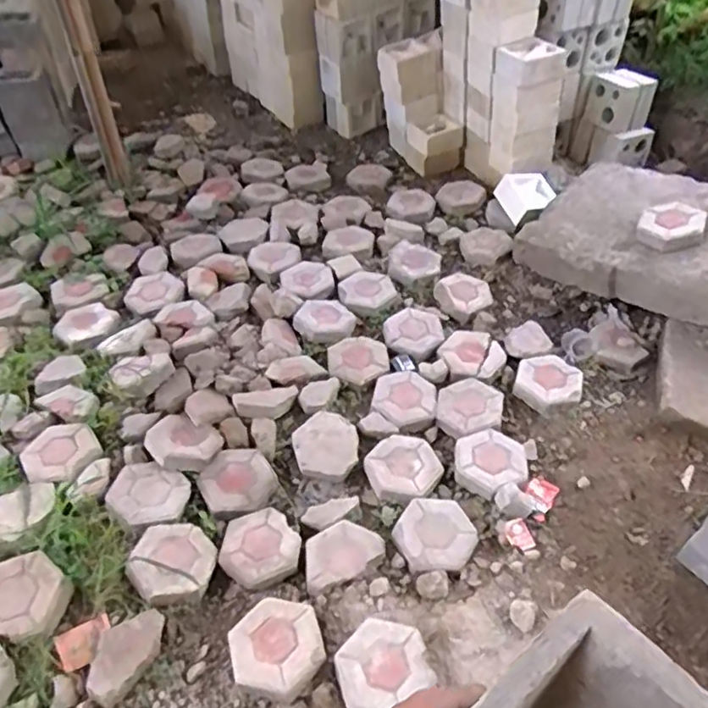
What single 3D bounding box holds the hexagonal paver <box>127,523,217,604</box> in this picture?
[{"bbox_3d":[-0.452,0.516,1.505,0.196,0.064,0.223,9,46,6],"label":"hexagonal paver"}]

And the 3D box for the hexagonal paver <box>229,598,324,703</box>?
[{"bbox_3d":[-0.176,0.664,1.372,0.212,0.058,0.197,11,49,19],"label":"hexagonal paver"}]

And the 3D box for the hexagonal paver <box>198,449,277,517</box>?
[{"bbox_3d":[-0.329,0.366,1.708,0.194,0.044,0.213,37,51,17],"label":"hexagonal paver"}]

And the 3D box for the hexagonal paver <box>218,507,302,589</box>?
[{"bbox_3d":[-0.242,0.495,1.570,0.202,0.054,0.218,4,45,0],"label":"hexagonal paver"}]

